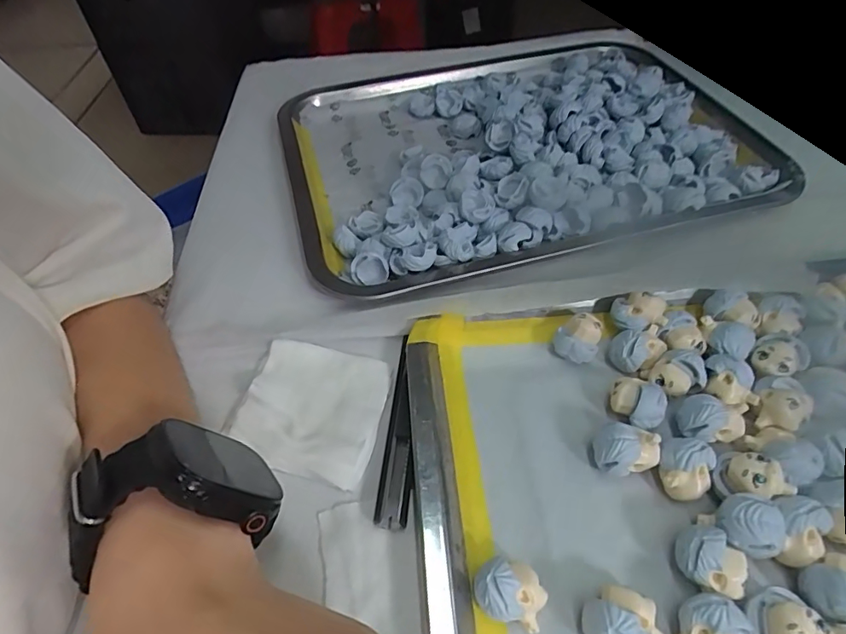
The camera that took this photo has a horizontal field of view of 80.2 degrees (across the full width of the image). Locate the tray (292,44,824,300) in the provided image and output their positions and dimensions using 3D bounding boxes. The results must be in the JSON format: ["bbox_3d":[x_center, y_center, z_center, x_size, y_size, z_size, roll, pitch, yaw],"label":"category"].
[{"bbox_3d":[0.074,-0.160,0.419,0.369,0.038,0.310,-14,41,-7],"label":"tray"}]

